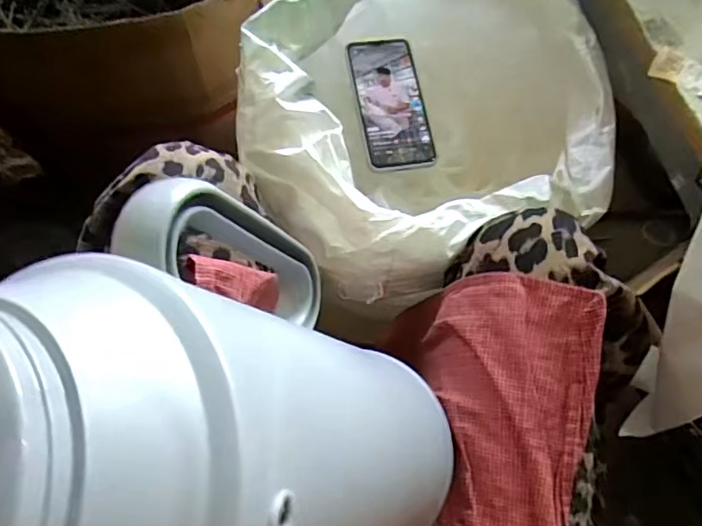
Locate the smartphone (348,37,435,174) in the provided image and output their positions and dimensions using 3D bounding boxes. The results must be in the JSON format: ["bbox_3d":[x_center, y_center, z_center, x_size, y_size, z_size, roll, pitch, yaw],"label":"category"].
[{"bbox_3d":[0.042,-0.175,0.604,0.072,0.010,0.155,-8,73,-6],"label":"smartphone"}]

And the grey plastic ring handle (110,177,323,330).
[{"bbox_3d":[-0.055,0.001,0.280,0.029,0.152,0.042,-17,68,16],"label":"grey plastic ring handle"}]

